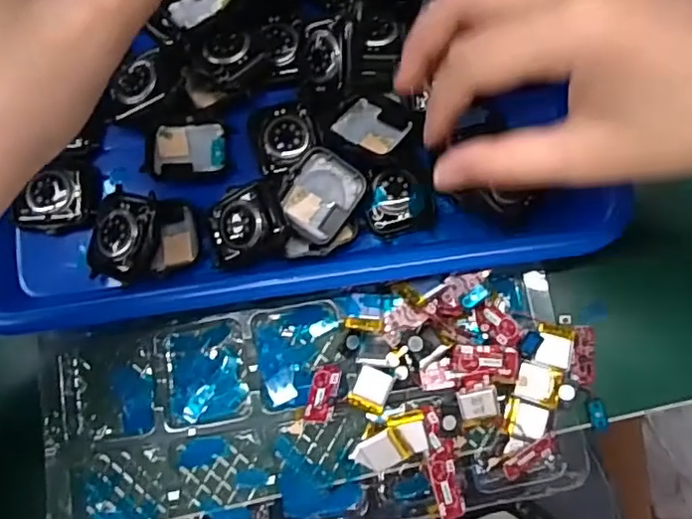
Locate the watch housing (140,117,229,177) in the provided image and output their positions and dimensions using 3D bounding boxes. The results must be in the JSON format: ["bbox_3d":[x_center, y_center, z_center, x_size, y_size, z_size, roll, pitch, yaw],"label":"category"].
[{"bbox_3d":[-0.082,-0.058,0.311,0.041,0.007,0.031,-3,78,1],"label":"watch housing"}]

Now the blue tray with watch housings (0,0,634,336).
[{"bbox_3d":[-0.032,-0.104,0.320,0.307,0.046,0.247,-8,78,0],"label":"blue tray with watch housings"}]

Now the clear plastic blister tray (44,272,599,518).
[{"bbox_3d":[-0.014,0.076,0.298,0.268,0.030,0.113,-8,78,0],"label":"clear plastic blister tray"}]

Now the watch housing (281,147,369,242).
[{"bbox_3d":[-0.013,-0.031,0.299,0.032,0.014,0.041,33,81,7],"label":"watch housing"}]

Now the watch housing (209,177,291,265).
[{"bbox_3d":[-0.049,-0.019,0.296,0.040,0.015,0.032,-12,78,-1],"label":"watch housing"}]

